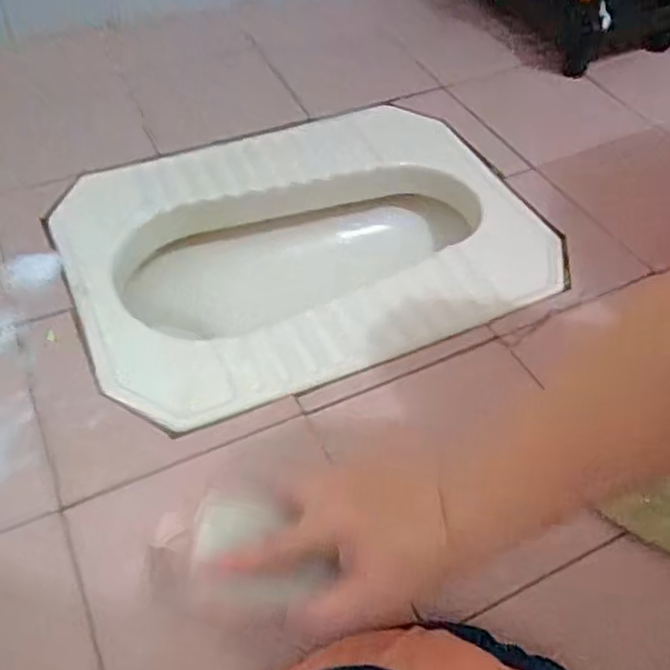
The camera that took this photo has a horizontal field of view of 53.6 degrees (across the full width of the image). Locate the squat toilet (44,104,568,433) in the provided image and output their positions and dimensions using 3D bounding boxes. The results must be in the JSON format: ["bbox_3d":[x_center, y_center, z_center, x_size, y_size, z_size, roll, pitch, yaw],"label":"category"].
[{"bbox_3d":[-0.031,-0.073,0.744,0.484,0.130,0.360,-17,53,-17],"label":"squat toilet"}]

